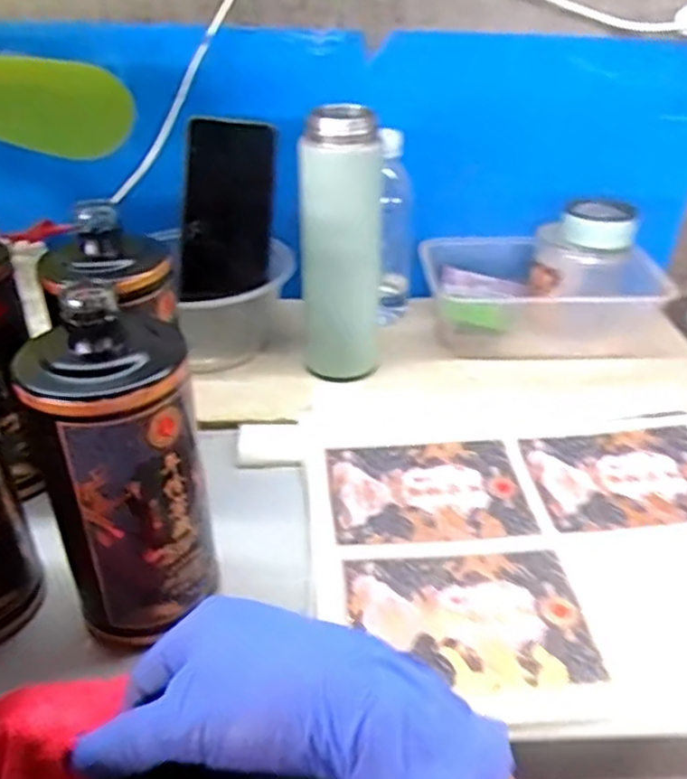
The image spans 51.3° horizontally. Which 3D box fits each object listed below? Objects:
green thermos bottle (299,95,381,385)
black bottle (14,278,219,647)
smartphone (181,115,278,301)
[{"bbox_3d":[-0.003,-0.102,0.556,0.063,0.200,0.074,2,36,0],"label":"green thermos bottle"},{"bbox_3d":[-0.115,0.047,0.371,0.080,0.195,0.075,-13,39,-20],"label":"black bottle"},{"bbox_3d":[-0.103,-0.154,0.630,0.087,0.158,0.012,-14,38,-33],"label":"smartphone"}]

